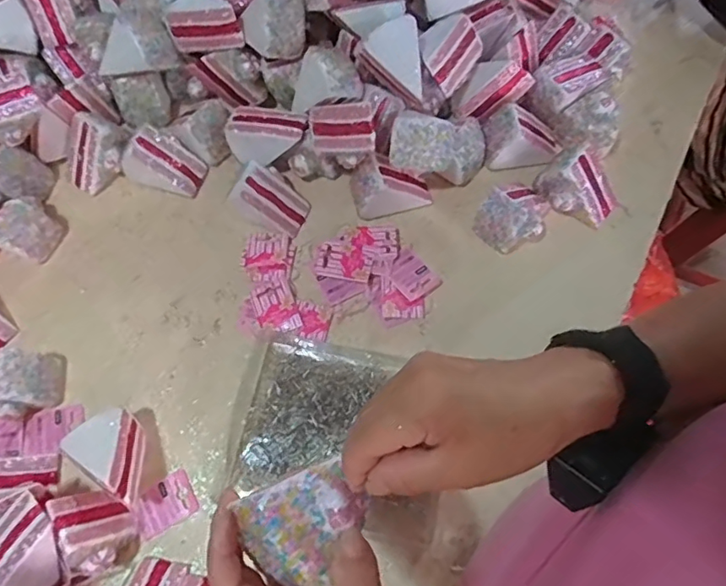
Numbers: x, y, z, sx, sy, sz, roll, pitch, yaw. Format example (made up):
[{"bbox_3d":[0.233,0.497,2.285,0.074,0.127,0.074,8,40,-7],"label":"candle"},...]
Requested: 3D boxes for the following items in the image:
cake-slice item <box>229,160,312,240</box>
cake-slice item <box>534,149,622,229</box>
[{"bbox_3d":[-0.103,-0.108,0.616,0.072,0.058,0.055,21,71,10],"label":"cake-slice item"},{"bbox_3d":[0.251,-0.126,0.619,0.089,0.066,0.075,34,74,14],"label":"cake-slice item"}]

